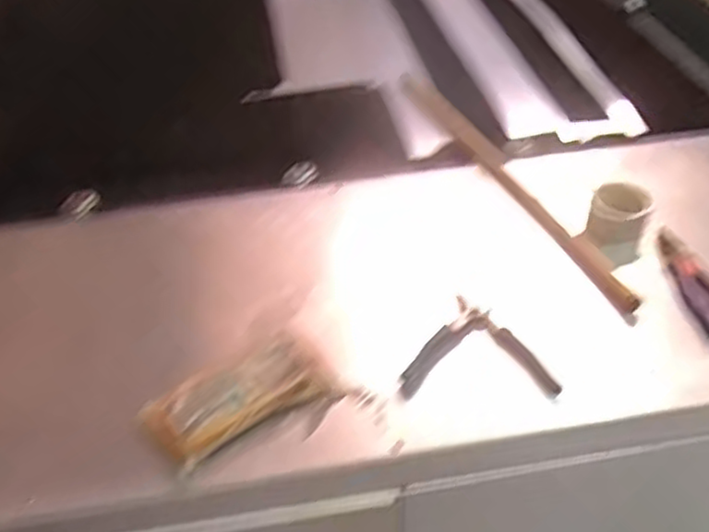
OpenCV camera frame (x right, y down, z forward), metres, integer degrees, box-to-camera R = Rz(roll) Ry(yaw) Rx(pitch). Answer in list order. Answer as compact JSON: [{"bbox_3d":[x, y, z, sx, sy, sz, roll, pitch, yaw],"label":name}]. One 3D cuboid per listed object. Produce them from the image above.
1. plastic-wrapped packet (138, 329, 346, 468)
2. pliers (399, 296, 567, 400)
[{"bbox_3d":[-0.134,0.154,0.848,0.213,0.046,0.098,-23,45,-21],"label":"plastic-wrapped packet"},{"bbox_3d":[0.146,0.105,0.889,0.179,0.033,0.140,-2,42,1],"label":"pliers"}]

